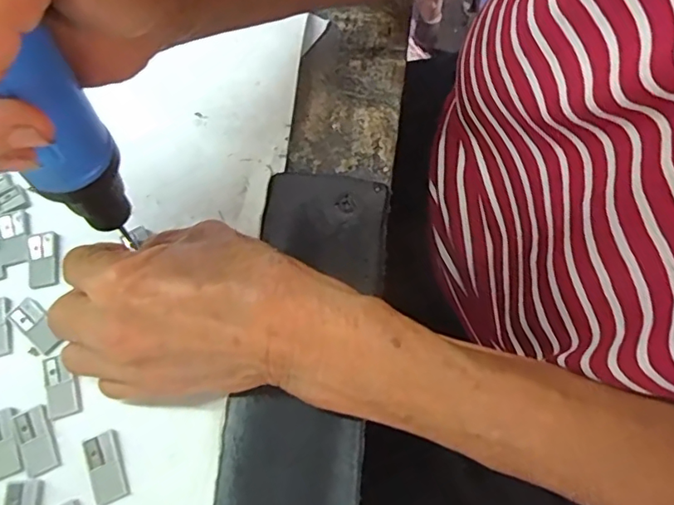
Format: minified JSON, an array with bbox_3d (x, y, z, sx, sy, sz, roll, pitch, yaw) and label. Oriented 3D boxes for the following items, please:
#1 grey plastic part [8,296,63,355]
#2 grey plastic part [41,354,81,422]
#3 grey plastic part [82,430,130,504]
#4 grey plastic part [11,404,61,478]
[{"bbox_3d":[-0.142,0.034,0.251,0.030,0.004,0.013,41,74,18],"label":"grey plastic part"},{"bbox_3d":[-0.124,0.060,0.240,0.014,0.004,0.028,-19,67,-6],"label":"grey plastic part"},{"bbox_3d":[-0.098,0.090,0.225,0.014,0.004,0.028,-22,67,-7],"label":"grey plastic part"},{"bbox_3d":[-0.130,0.081,0.231,0.014,0.004,0.029,-27,68,-9],"label":"grey plastic part"}]

